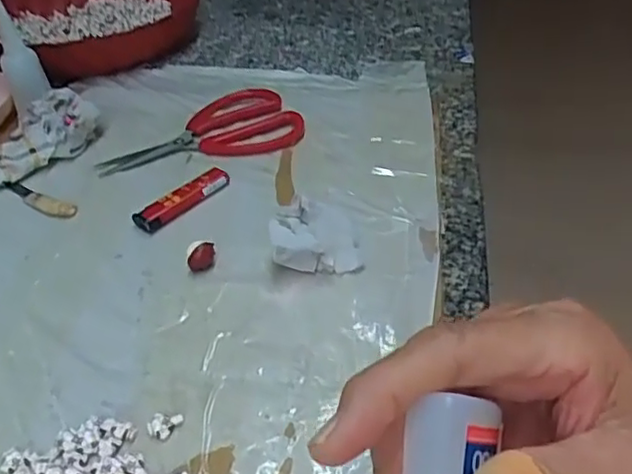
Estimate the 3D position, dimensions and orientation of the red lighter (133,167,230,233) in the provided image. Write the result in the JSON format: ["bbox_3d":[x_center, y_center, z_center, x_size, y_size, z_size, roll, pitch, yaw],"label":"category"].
[{"bbox_3d":[-0.093,-0.027,0.449,0.020,0.010,0.075,28,48,33],"label":"red lighter"}]

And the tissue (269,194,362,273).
[{"bbox_3d":[-0.001,-0.001,0.396,0.053,0.034,0.040,-8,39,-6],"label":"tissue"}]

